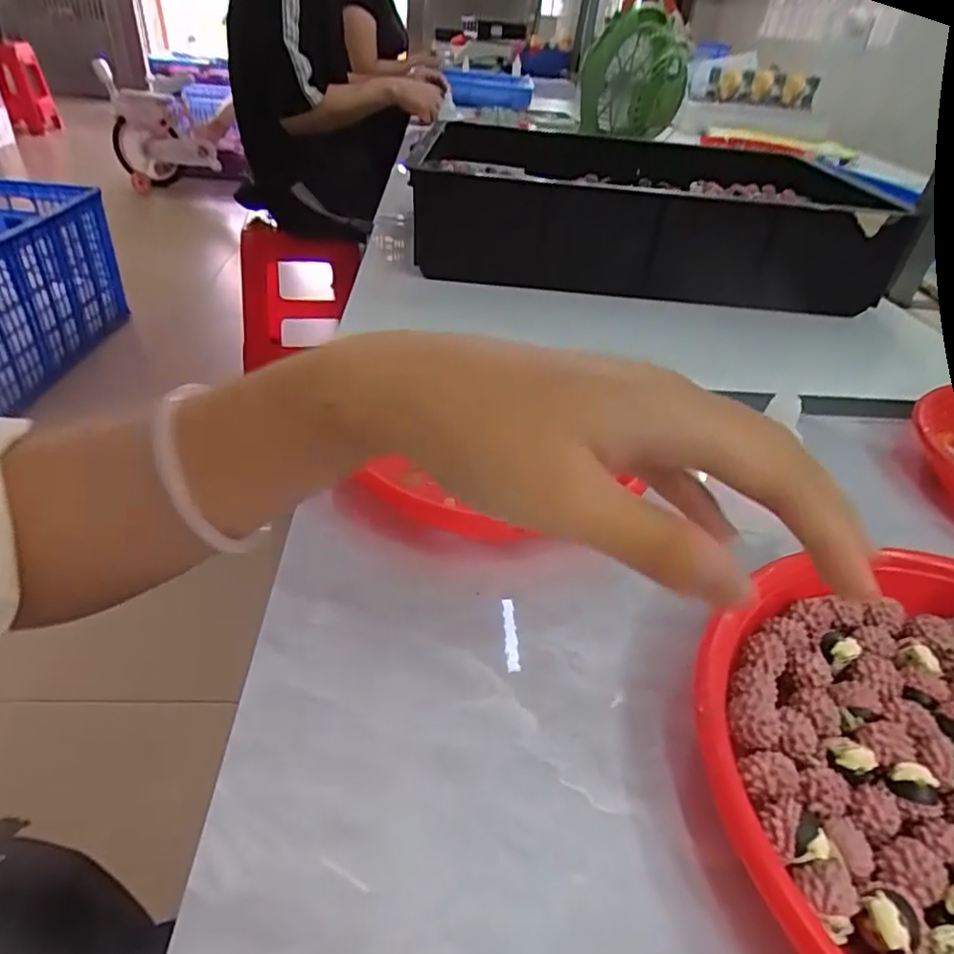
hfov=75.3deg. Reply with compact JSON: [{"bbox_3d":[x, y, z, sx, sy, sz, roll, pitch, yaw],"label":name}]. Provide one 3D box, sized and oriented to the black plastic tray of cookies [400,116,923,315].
[{"bbox_3d":[0.176,-0.318,0.719,0.470,0.089,0.346,6,37,0],"label":"black plastic tray of cookies"}]

